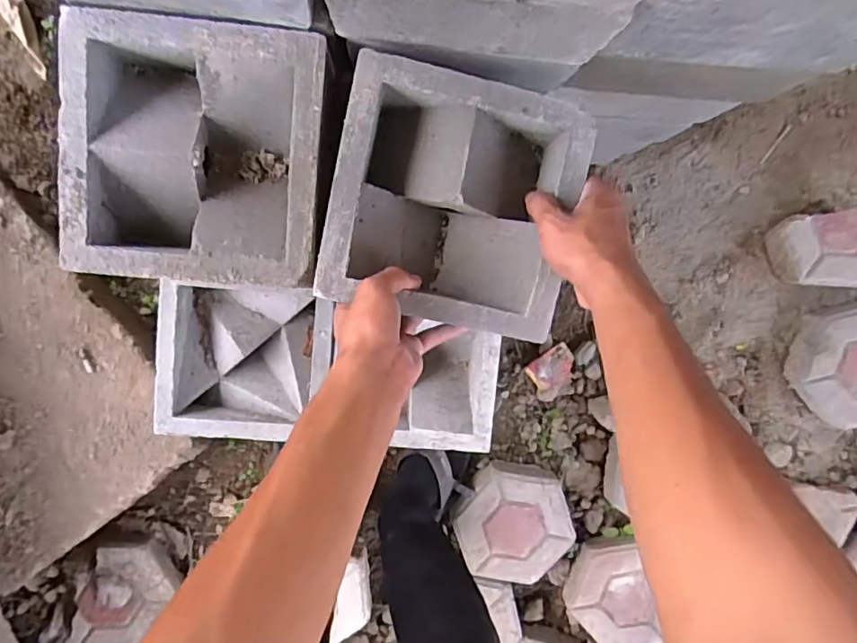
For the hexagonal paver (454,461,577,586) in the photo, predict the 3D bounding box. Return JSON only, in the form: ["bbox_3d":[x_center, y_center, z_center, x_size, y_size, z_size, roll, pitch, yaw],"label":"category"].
[{"bbox_3d":[0.150,0.362,1.005,0.201,0.067,0.229,-15,98,-1],"label":"hexagonal paver"}]

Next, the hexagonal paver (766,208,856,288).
[{"bbox_3d":[0.657,-0.117,0.939,0.170,0.066,0.125,-6,98,-2],"label":"hexagonal paver"}]

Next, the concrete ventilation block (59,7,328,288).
[{"bbox_3d":[-0.187,-0.135,0.475,0.198,0.065,0.197,5,97,-3],"label":"concrete ventilation block"}]

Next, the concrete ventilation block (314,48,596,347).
[{"bbox_3d":[0.022,-0.099,0.487,0.193,0.068,0.192,11,94,-4],"label":"concrete ventilation block"}]

